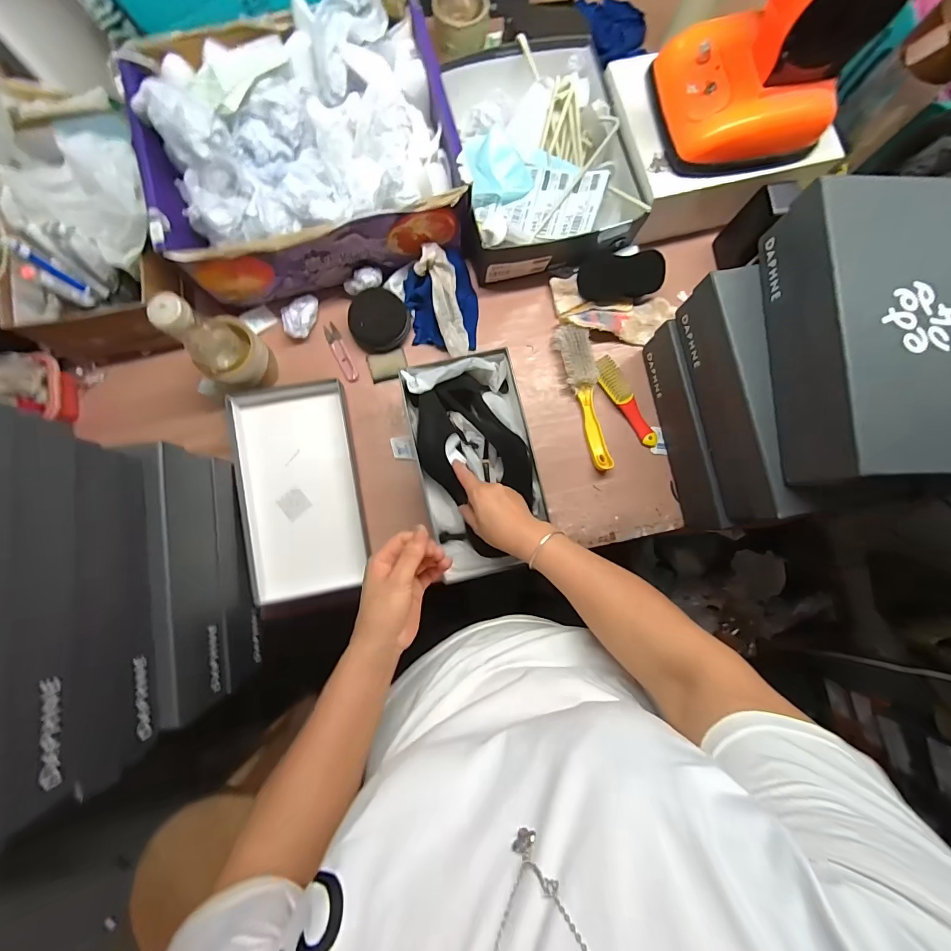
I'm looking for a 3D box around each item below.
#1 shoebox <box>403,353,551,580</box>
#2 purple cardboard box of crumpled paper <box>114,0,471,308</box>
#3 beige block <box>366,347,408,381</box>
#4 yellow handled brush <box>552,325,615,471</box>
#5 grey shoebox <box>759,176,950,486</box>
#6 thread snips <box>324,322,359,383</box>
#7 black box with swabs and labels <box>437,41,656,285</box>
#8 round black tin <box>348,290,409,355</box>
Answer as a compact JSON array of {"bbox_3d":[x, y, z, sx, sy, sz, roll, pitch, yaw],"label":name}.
[{"bbox_3d":[0.006,-0.014,0.606,0.169,0.092,0.291,-13,84,-4],"label":"shoebox"},{"bbox_3d":[-0.236,-0.453,0.590,0.399,0.161,0.315,-13,84,-4],"label":"purple cardboard box of crumpled paper"},{"bbox_3d":[-0.137,-0.174,0.662,0.056,0.005,0.041,-17,85,-4],"label":"beige block"},{"bbox_3d":[0.176,-0.123,0.653,0.046,0.027,0.230,-16,84,-4],"label":"yellow handled brush"},{"bbox_3d":[0.417,-0.145,0.437,0.155,0.091,0.286,-1,84,-3],"label":"grey shoebox"},{"bbox_3d":[-0.212,-0.193,0.665,0.022,0.010,0.106,-25,85,-5],"label":"thread snips"},{"bbox_3d":[0.092,-0.497,0.653,0.256,0.098,0.344,-11,84,-4],"label":"black box with swabs and labels"},{"bbox_3d":[-0.150,-0.241,0.653,0.089,0.031,0.088,0,84,-2],"label":"round black tin"}]

